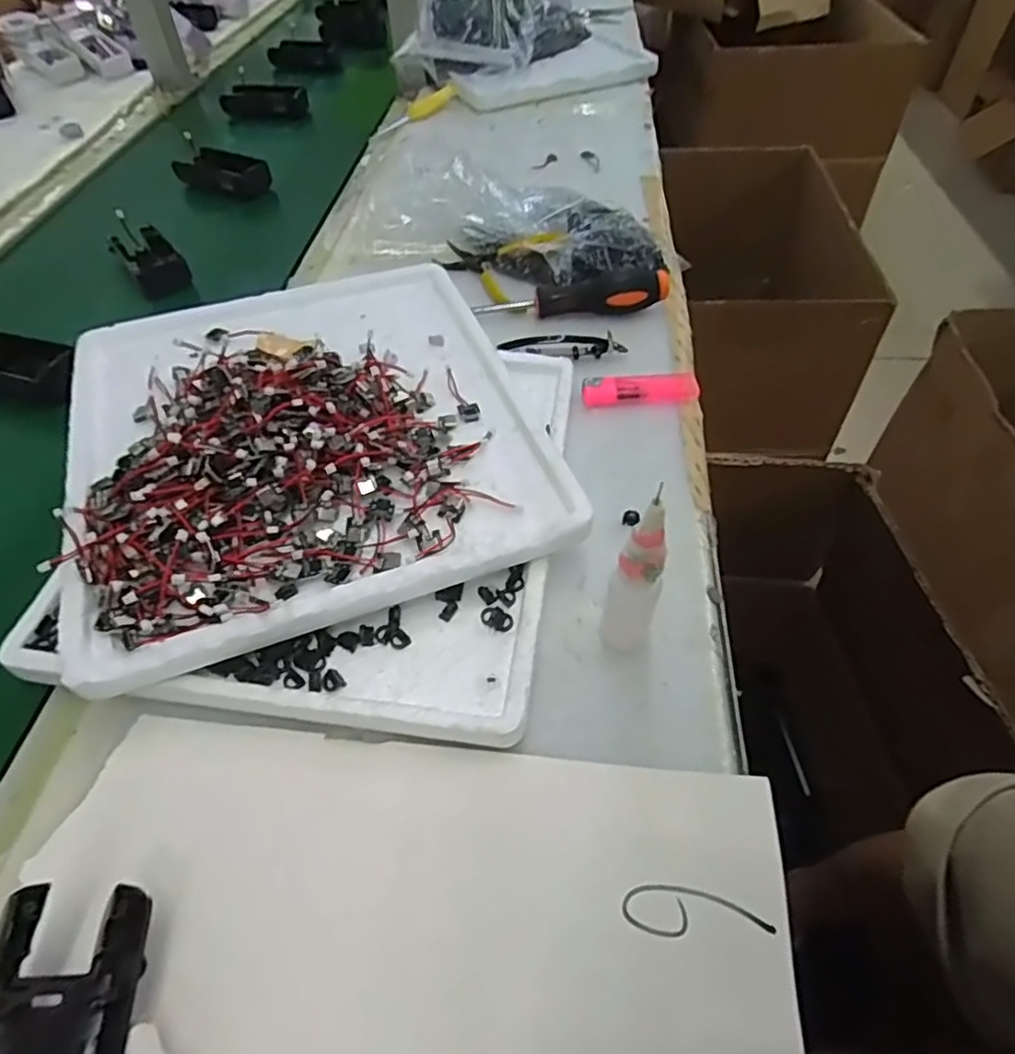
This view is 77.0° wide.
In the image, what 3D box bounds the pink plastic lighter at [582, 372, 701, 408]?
[{"bbox_3d":[0.096,-0.098,0.451,0.084,0.013,0.028,-10,48,-9],"label":"pink plastic lighter"}]

